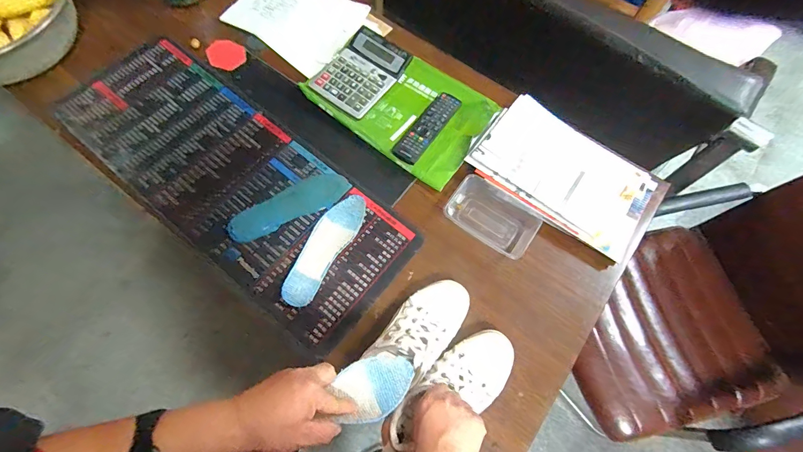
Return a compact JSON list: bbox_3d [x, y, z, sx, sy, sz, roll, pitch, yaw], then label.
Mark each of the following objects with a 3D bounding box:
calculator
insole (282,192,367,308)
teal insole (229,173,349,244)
[{"bbox_3d":[-0.089,-0.329,0.806,0.142,0.034,0.190,35,72,12],"label":"calculator"},{"bbox_3d":[-0.140,0.037,0.685,0.070,0.013,0.225,29,71,10],"label":"insole"},{"bbox_3d":[-0.212,-0.042,0.713,0.226,0.013,0.075,-26,71,-11],"label":"teal insole"}]

